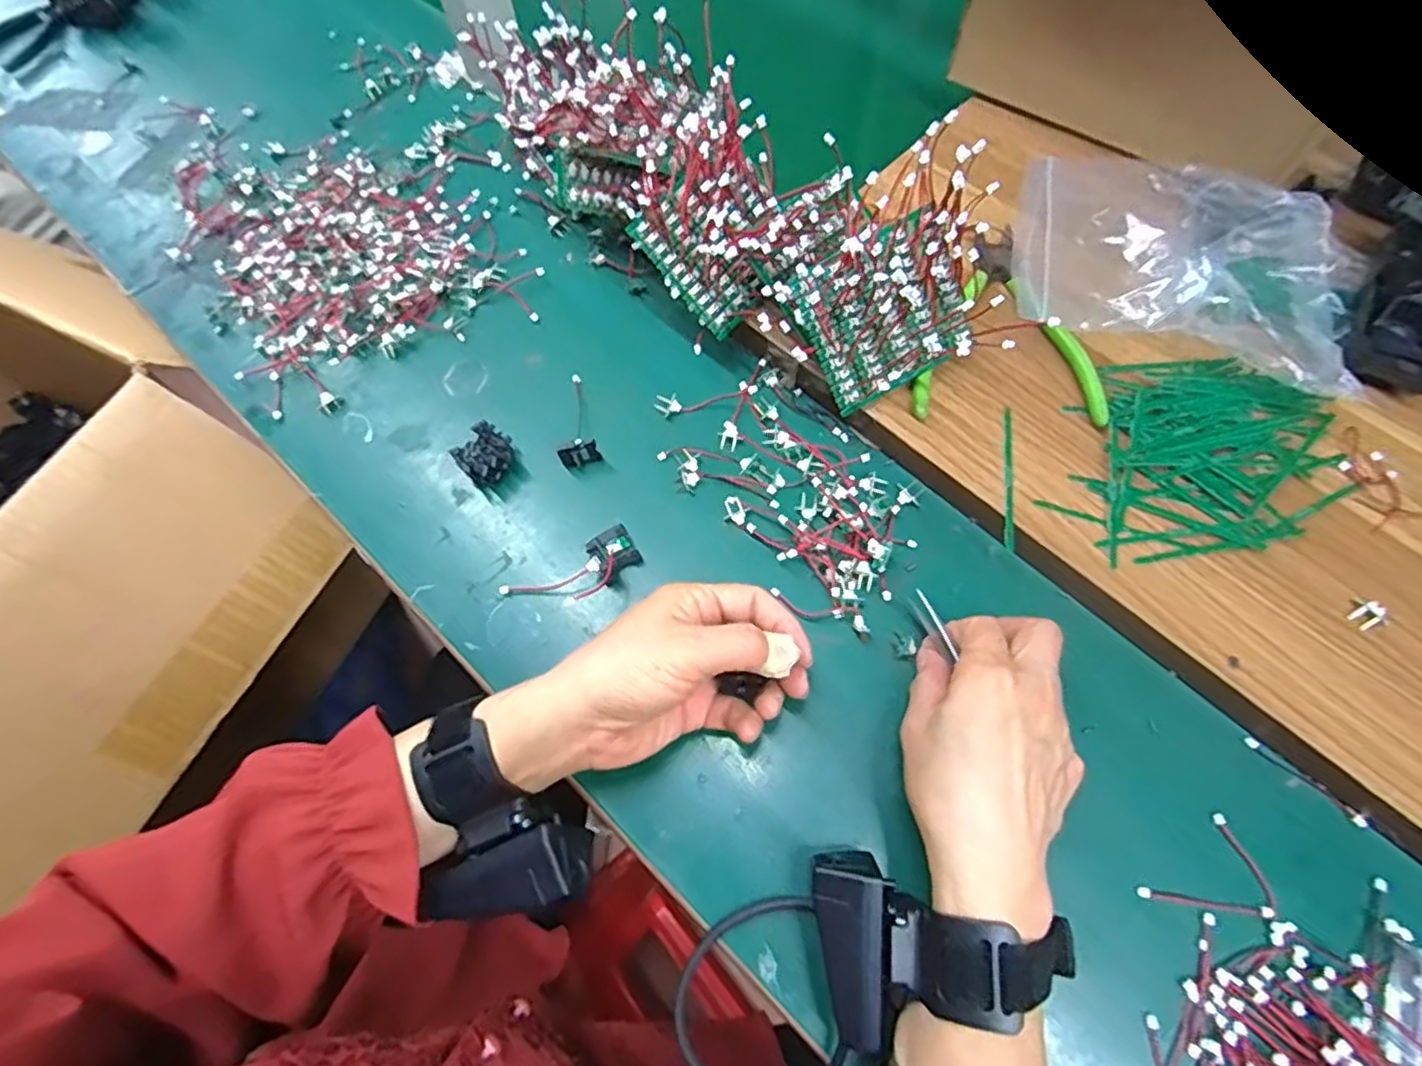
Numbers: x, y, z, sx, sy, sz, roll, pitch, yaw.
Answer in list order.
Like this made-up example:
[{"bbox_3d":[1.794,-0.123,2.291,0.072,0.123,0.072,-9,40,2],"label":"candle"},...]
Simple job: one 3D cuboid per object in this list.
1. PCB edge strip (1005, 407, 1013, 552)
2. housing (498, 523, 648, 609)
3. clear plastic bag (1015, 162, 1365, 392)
[{"bbox_3d":[0.164,-0.033,0.382,0.005,0.004,0.084,6,67,6],"label":"PCB edge strip"},{"bbox_3d":[-0.079,0.022,0.391,0.077,0.019,0.027,-27,68,-9],"label":"housing"},{"bbox_3d":[0.281,-0.166,0.402,0.194,0.050,0.163,17,68,10],"label":"clear plastic bag"}]

